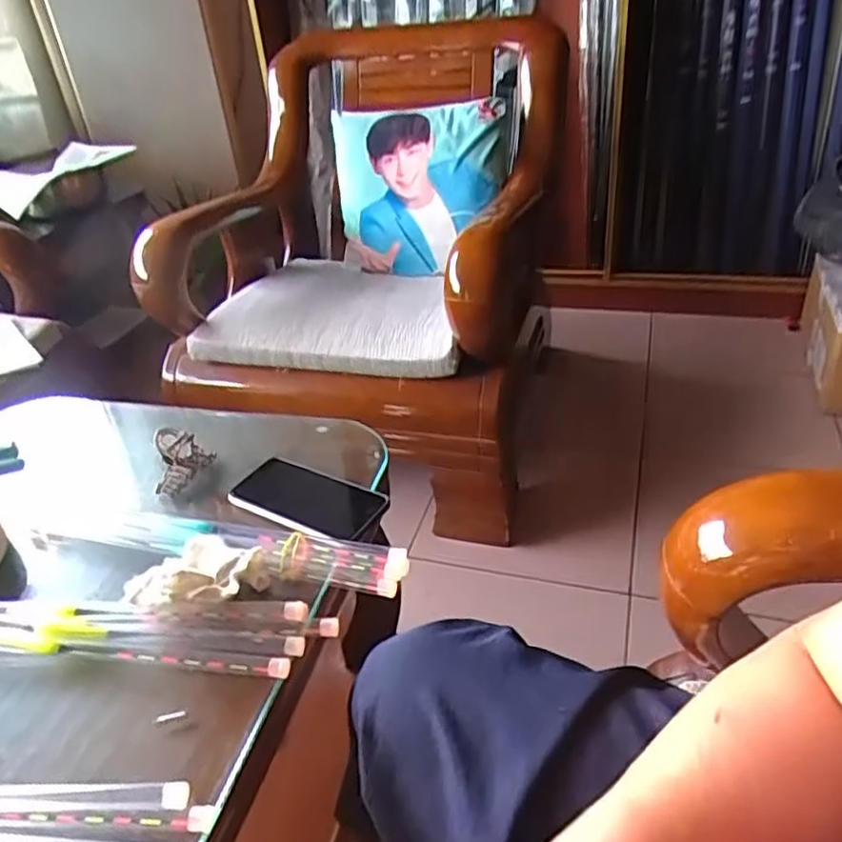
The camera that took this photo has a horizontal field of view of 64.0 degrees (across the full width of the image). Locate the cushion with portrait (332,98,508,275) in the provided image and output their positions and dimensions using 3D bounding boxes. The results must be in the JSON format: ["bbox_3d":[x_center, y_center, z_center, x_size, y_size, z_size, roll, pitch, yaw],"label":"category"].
[{"bbox_3d":[-0.003,-0.522,1.461,0.428,0.378,0.105,-2,-4,28],"label":"cushion with portrait"}]

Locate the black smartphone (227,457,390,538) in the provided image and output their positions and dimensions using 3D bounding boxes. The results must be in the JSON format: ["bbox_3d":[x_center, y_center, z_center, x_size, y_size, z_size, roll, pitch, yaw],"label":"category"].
[{"bbox_3d":[-0.116,0.078,0.706,0.161,0.007,0.080,13,38,28],"label":"black smartphone"}]

